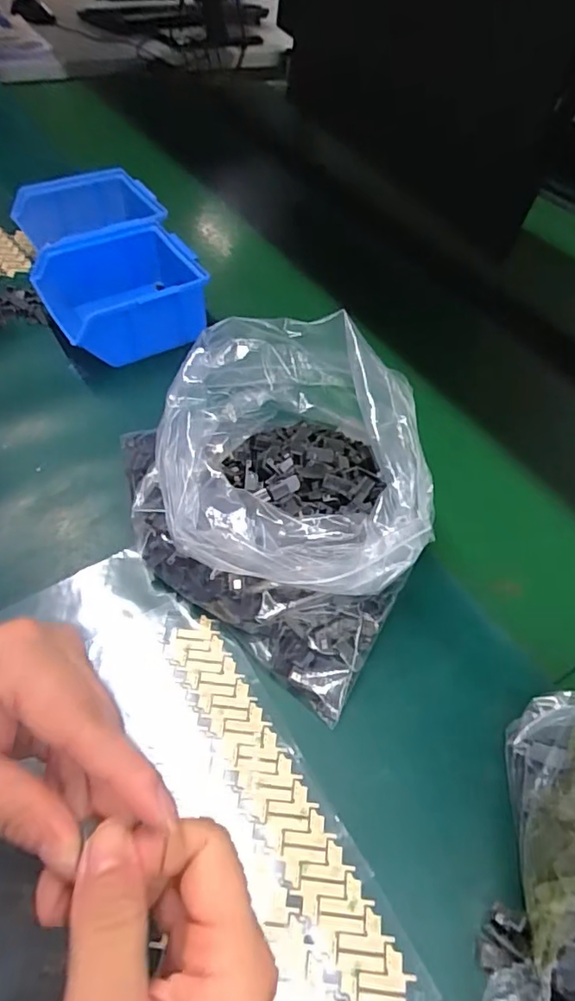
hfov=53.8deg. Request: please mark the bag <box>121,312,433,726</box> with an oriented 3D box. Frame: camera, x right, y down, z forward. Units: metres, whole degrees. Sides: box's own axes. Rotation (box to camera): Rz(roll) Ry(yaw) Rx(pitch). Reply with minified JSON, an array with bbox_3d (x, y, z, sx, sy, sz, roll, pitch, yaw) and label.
[{"bbox_3d":[0.005,-0.012,0.377,0.204,0.119,0.180,33,55,20],"label":"bag"}]

